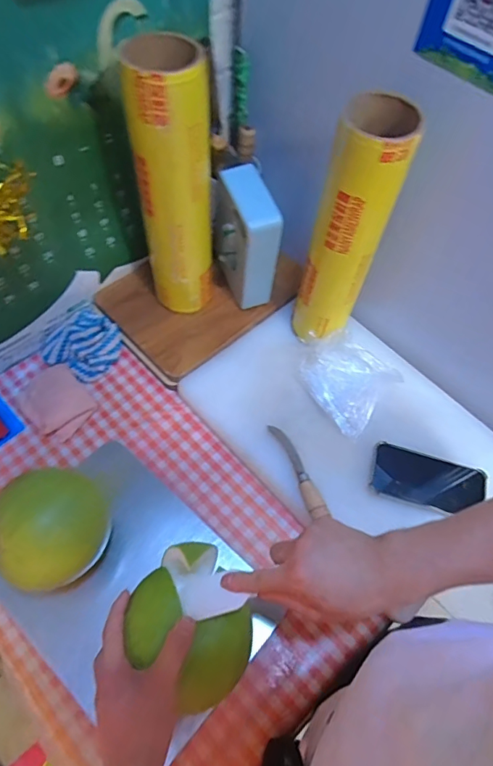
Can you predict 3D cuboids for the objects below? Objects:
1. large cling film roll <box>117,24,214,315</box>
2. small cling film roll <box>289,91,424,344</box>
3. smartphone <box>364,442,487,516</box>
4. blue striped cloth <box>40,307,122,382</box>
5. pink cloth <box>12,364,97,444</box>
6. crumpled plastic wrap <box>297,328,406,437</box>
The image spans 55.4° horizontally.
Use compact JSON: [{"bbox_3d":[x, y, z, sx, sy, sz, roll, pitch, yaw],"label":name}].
[{"bbox_3d":[-0.093,-0.248,0.624,0.091,0.349,0.095,-4,61,-6],"label":"large cling film roll"},{"bbox_3d":[0.126,-0.184,0.594,0.081,0.303,0.090,21,61,8],"label":"small cling film roll"},{"bbox_3d":[0.245,0.131,0.634,0.150,0.012,0.079,17,61,6],"label":"smartphone"},{"bbox_3d":[-0.258,-0.068,0.741,0.112,0.041,0.106,31,63,14],"label":"blue striped cloth"},{"bbox_3d":[-0.284,0.028,0.703,0.111,0.011,0.091,37,64,16],"label":"pink cloth"},{"bbox_3d":[0.145,-0.009,0.697,0.137,0.044,0.119,40,65,18],"label":"crumpled plastic wrap"}]

